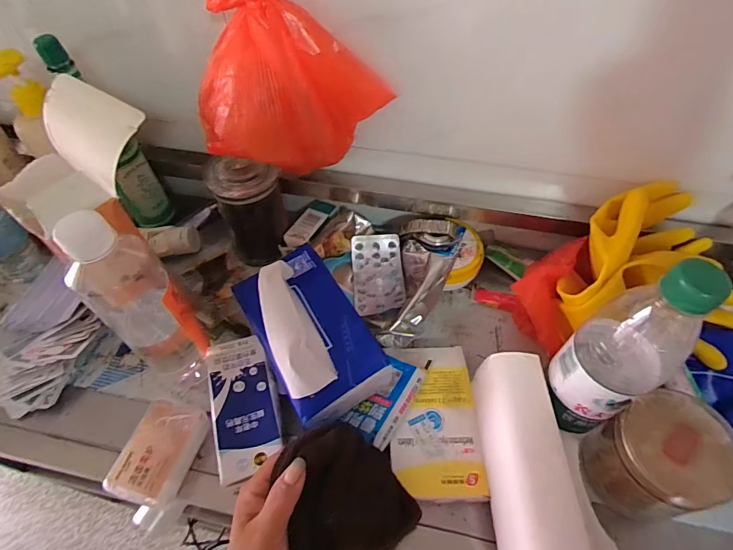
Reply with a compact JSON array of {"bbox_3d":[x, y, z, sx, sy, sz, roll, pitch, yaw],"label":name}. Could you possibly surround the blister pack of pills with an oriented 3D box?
[{"bbox_3d":[0.014,-0.001,0.490,0.057,0.017,0.100,-3,54,-2],"label":"blister pack of pills"}]

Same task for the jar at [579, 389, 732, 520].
[{"bbox_3d":[0.239,0.150,0.356,0.086,0.081,0.078,-15,56,-10],"label":"jar"}]

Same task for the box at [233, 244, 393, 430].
[{"bbox_3d":[-0.051,0.048,0.394,0.090,0.104,0.146,-28,59,-18],"label":"box"}]

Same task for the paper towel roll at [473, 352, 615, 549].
[{"bbox_3d":[0.136,0.149,0.346,0.076,0.061,0.162,-1,54,0],"label":"paper towel roll"}]

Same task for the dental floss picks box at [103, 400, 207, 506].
[{"bbox_3d":[-0.187,0.156,0.388,0.054,0.018,0.081,12,55,9],"label":"dental floss picks box"}]

